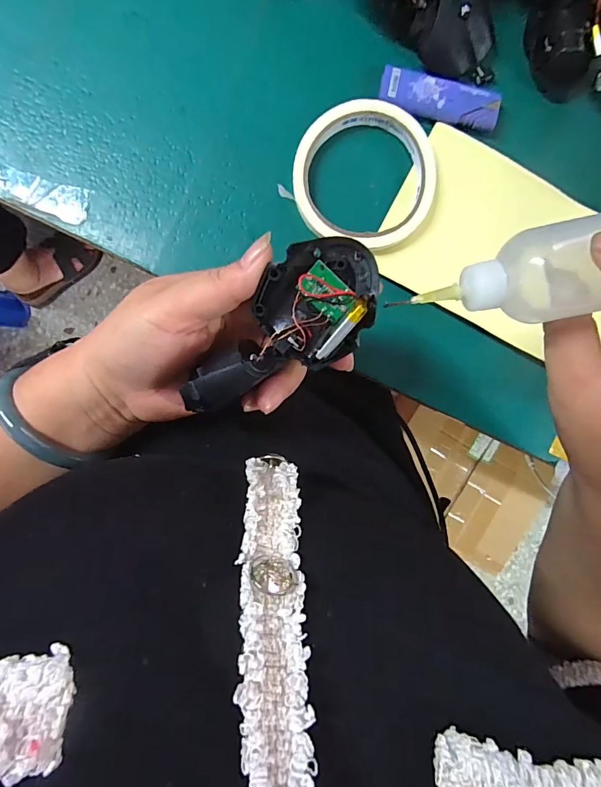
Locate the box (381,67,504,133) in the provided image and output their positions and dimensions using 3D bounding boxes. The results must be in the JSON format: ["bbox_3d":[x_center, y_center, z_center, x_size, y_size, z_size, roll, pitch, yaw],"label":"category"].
[{"bbox_3d":[0.092,-0.195,0.265,0.078,0.011,0.024,10,94,-4],"label":"box"}]

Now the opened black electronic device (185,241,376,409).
[{"bbox_3d":[-0.008,-0.027,0.191,0.106,0.029,0.051,-41,97,3],"label":"opened black electronic device"}]

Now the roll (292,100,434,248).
[{"bbox_3d":[0.043,-0.145,0.268,0.092,0.016,0.088,0,94,-3],"label":"roll"}]

